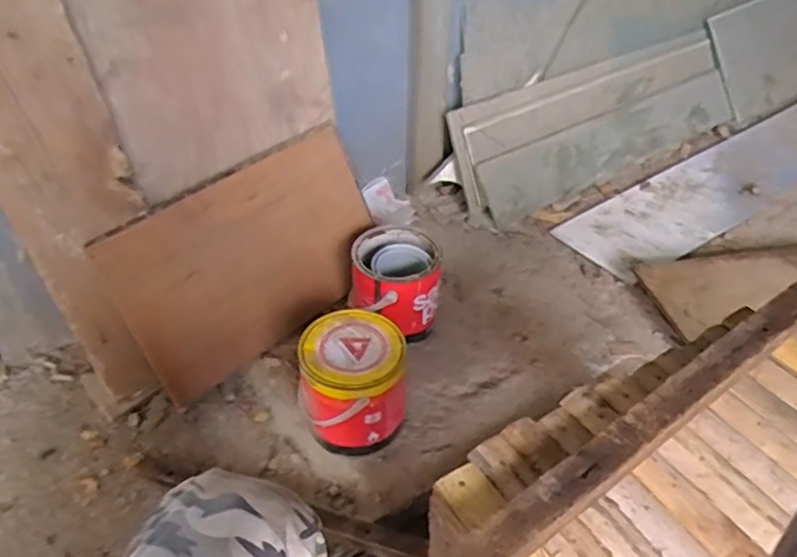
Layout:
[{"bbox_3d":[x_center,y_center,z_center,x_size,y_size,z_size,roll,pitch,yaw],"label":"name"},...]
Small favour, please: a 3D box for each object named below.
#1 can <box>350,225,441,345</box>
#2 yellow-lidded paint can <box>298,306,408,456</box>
[{"bbox_3d":[-0.008,0.019,1.140,0.152,0.153,0.180,-5,42,-7],"label":"can"},{"bbox_3d":[-0.065,0.167,0.960,0.145,0.194,0.144,1,41,-1],"label":"yellow-lidded paint can"}]

